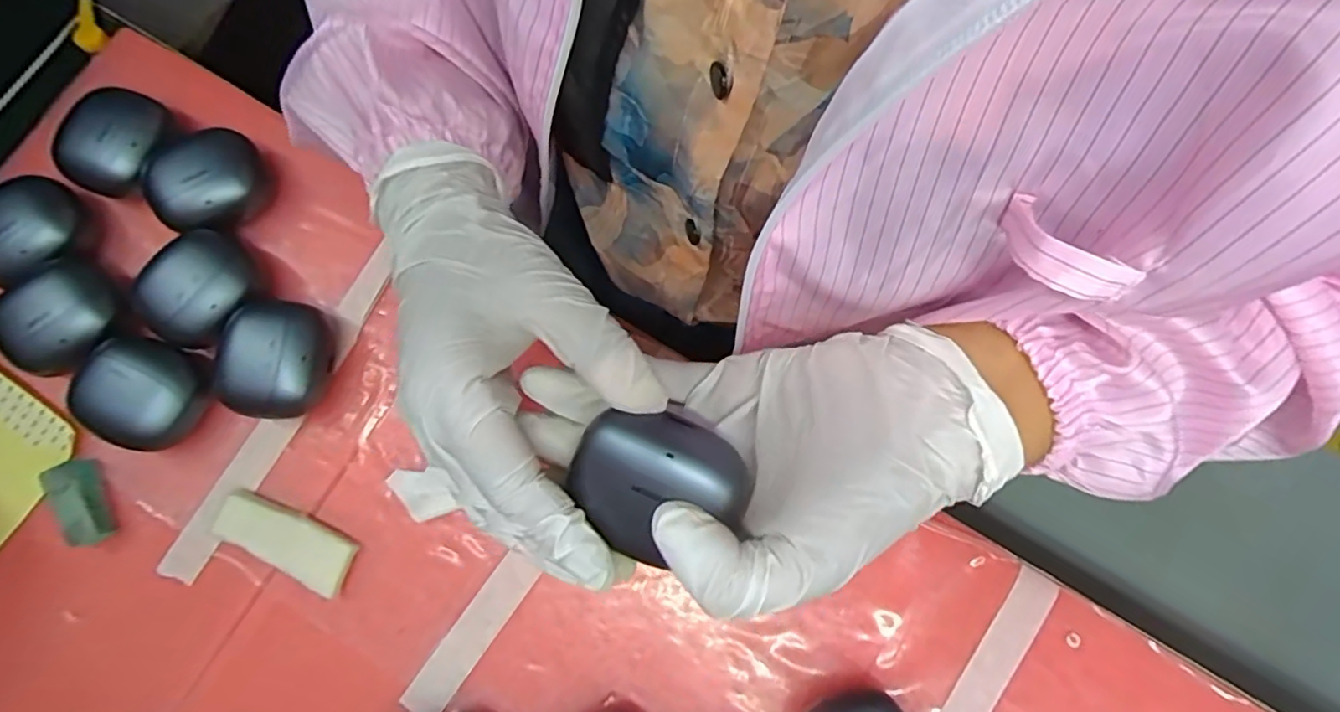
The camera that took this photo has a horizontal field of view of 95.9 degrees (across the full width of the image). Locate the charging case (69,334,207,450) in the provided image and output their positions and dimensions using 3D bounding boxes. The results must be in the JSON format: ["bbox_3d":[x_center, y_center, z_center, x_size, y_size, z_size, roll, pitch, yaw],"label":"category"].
[{"bbox_3d":[-0.256,0.018,0.296,0.054,0.025,0.047,29,79,6],"label":"charging case"}]

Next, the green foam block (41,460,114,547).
[{"bbox_3d":[-0.282,0.070,0.288,0.015,0.015,0.040,-26,79,-6],"label":"green foam block"}]

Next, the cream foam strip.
[{"bbox_3d":[-0.185,0.089,0.291,0.069,0.009,0.025,24,79,5],"label":"cream foam strip"}]

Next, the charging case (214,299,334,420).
[{"bbox_3d":[-0.192,0.001,0.297,0.048,0.030,0.058,-1,78,-1],"label":"charging case"}]

